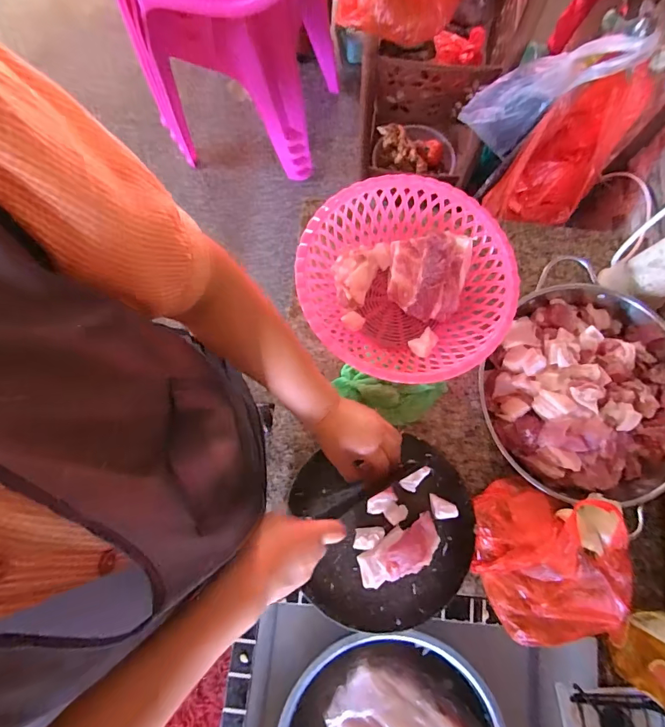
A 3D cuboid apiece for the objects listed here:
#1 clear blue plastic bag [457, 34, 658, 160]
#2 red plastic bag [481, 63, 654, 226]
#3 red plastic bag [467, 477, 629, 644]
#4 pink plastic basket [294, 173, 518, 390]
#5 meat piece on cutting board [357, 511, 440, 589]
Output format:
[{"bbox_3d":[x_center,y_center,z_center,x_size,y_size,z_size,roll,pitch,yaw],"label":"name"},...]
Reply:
[{"bbox_3d":[0.362,-0.455,0.689,0.101,0.280,0.076,22,77,-35],"label":"clear blue plastic bag"},{"bbox_3d":[0.427,-0.370,0.748,0.121,0.303,0.147,-33,79,-31],"label":"red plastic bag"},{"bbox_3d":[0.288,0.267,0.536,0.176,0.099,0.203,1,79,0],"label":"red plastic bag"},{"bbox_3d":[0.106,-0.116,0.614,0.298,0.101,0.292,0,79,0],"label":"pink plastic basket"},{"bbox_3d":[0.089,0.249,0.540,0.116,0.024,0.054,-31,80,-6],"label":"meat piece on cutting board"}]

